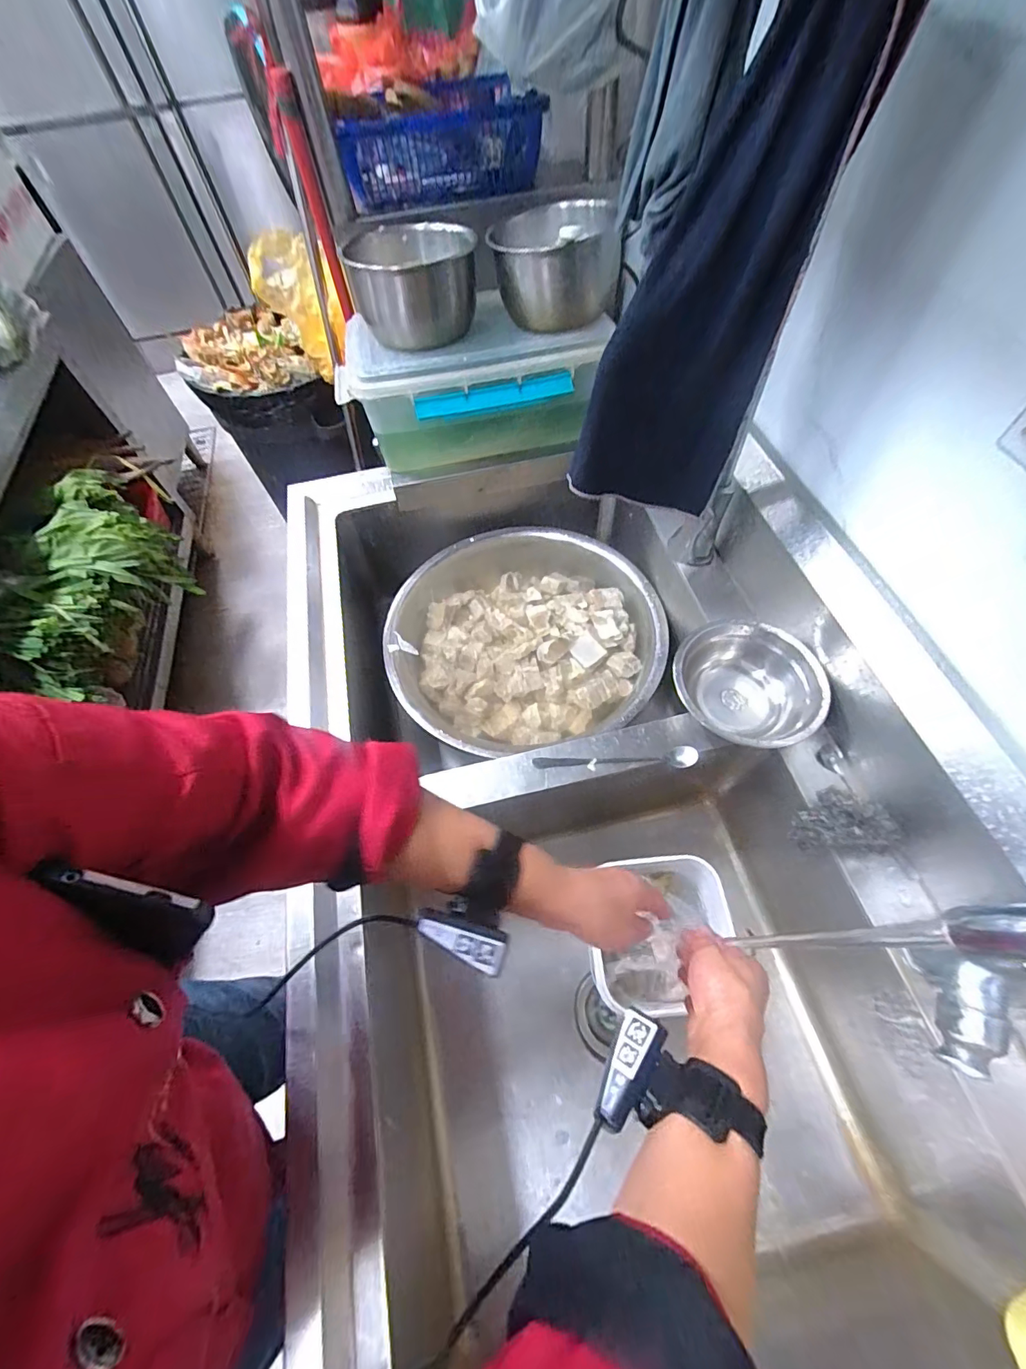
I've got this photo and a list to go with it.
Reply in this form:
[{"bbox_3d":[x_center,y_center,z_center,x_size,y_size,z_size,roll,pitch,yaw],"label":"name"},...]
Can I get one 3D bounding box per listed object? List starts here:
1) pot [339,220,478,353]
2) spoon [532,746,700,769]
[{"bbox_3d":[-0.152,-0.624,0.763,0.190,0.115,0.193,-1,60,3],"label":"pot"},{"bbox_3d":[0.122,0.088,0.587,0.192,0.016,0.022,-1,60,3],"label":"spoon"}]

